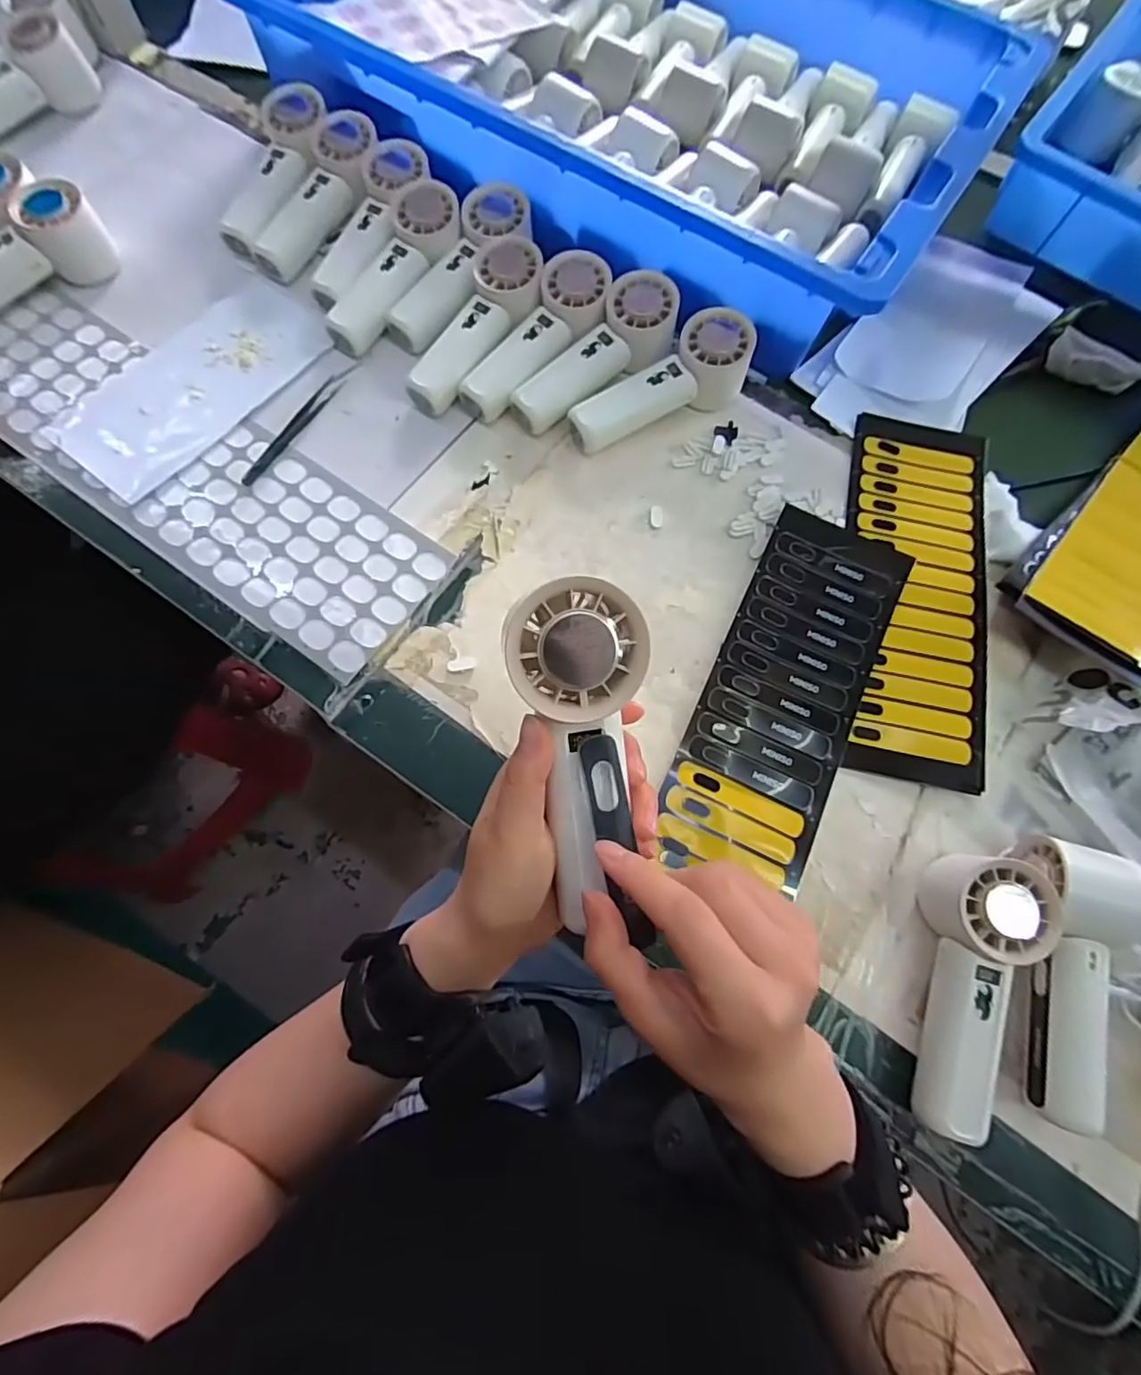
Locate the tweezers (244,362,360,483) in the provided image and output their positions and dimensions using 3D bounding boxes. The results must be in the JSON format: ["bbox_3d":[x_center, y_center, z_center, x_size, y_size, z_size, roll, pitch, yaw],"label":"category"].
[{"bbox_3d":[-0.217,-0.217,0.476,0.017,0.005,0.140,26,72,8],"label":"tweezers"}]

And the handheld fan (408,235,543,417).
[{"bbox_3d":[-0.071,-0.290,0.482,0.057,0.048,0.153,24,72,7],"label":"handheld fan"}]

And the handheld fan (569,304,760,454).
[{"bbox_3d":[0.074,-0.234,0.465,0.149,0.049,0.053,-36,75,-13],"label":"handheld fan"}]

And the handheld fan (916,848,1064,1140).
[{"bbox_3d":[0.235,0.171,0.347,0.056,0.050,0.146,14,85,4],"label":"handheld fan"}]

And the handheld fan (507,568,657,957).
[{"bbox_3d":[0.006,0.033,0.237,0.050,0.027,0.144,-1,102,-1],"label":"handheld fan"}]

